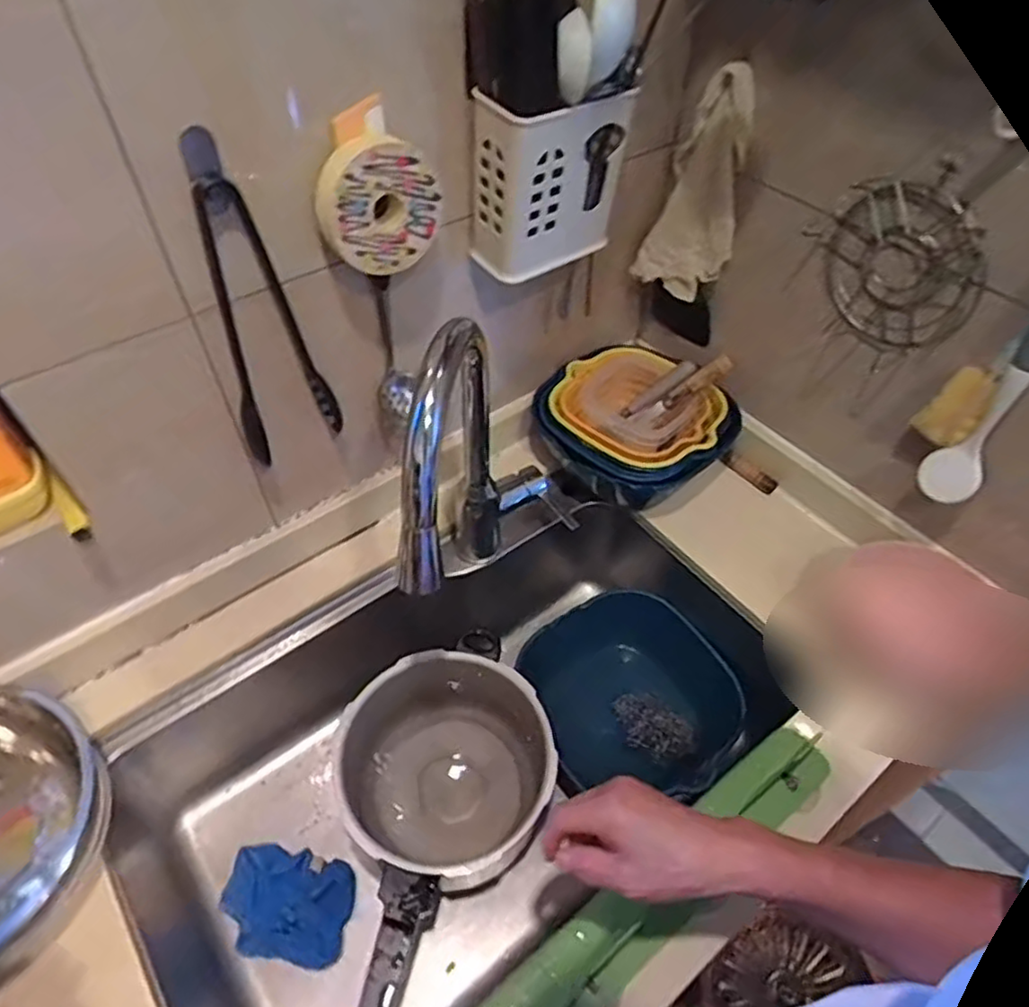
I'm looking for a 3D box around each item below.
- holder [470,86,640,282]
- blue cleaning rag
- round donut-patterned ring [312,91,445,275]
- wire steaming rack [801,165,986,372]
[{"bbox_3d":[0.037,-0.306,0.645,0.087,0.157,0.140,36,57,25],"label":"holder"},{"bbox_3d":[-0.250,0.441,0.752,0.138,0.014,0.102,9,50,6],"label":"blue cleaning rag"},{"bbox_3d":[-0.114,-0.259,0.567,0.101,0.120,0.037,-28,56,-23],"label":"round donut-patterned ring"},{"bbox_3d":[0.364,-0.227,0.653,0.154,0.158,0.062,33,56,23],"label":"wire steaming rack"}]

